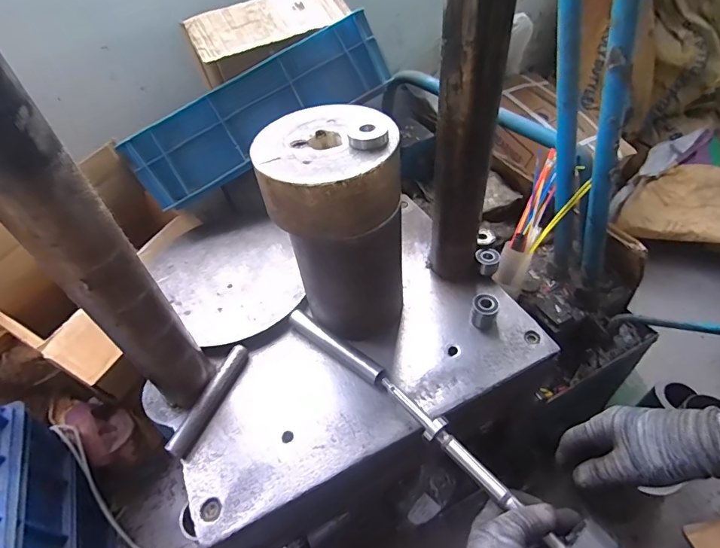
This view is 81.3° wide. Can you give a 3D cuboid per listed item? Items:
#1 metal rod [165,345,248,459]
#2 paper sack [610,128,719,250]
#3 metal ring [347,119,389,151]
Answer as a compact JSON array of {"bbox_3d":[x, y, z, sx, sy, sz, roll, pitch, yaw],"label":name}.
[{"bbox_3d":[-0.180,0.149,0.506,0.021,0.019,0.140,14,50,19],"label":"metal rod"},{"bbox_3d":[0.947,-0.211,1.116,0.376,0.144,0.399,-37,53,-25],"label":"paper sack"},{"bbox_3d":[0.008,-0.140,0.414,0.038,0.012,0.049,-4,47,3],"label":"metal ring"}]

